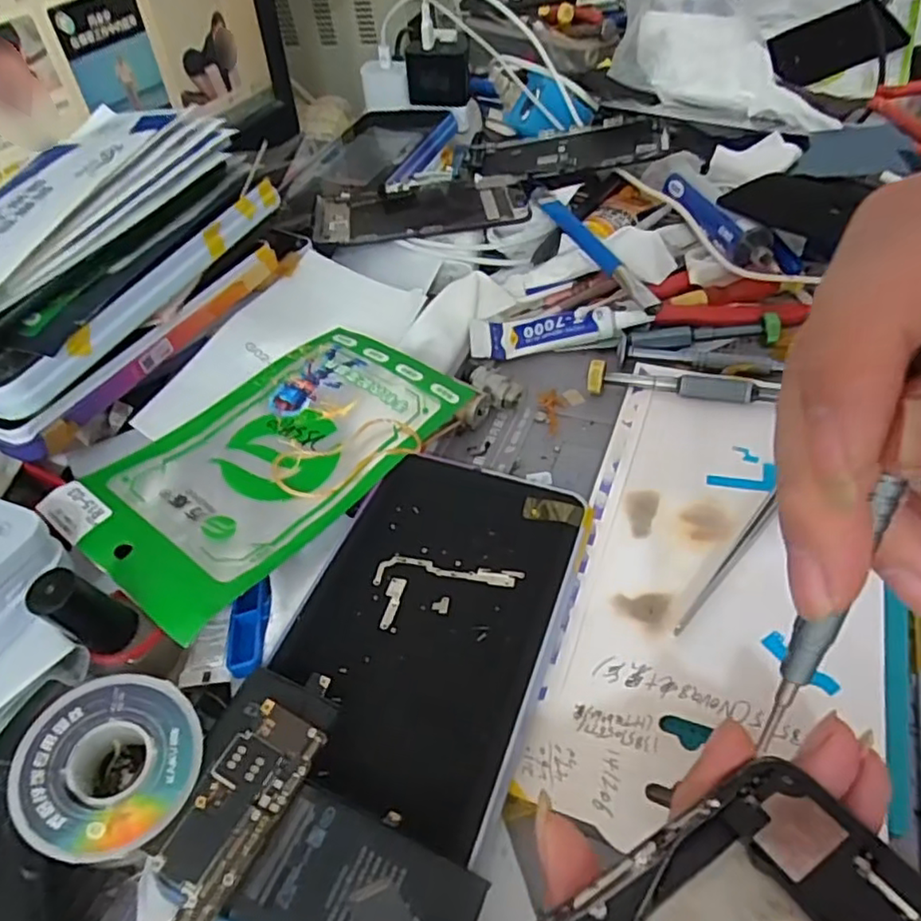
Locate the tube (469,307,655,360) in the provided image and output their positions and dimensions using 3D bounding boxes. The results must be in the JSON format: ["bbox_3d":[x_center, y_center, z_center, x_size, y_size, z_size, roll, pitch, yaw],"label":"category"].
[{"bbox_3d":[0.058,-0.080,0.377,0.102,0.023,0.026,-6,47,2],"label":"tube"}]

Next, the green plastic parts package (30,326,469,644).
[{"bbox_3d":[-0.089,-0.008,0.301,0.110,0.018,0.174,33,57,25],"label":"green plastic parts package"}]

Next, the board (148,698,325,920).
[{"bbox_3d":[-0.074,0.115,0.196,0.026,0.004,0.077,18,52,22],"label":"board"}]

